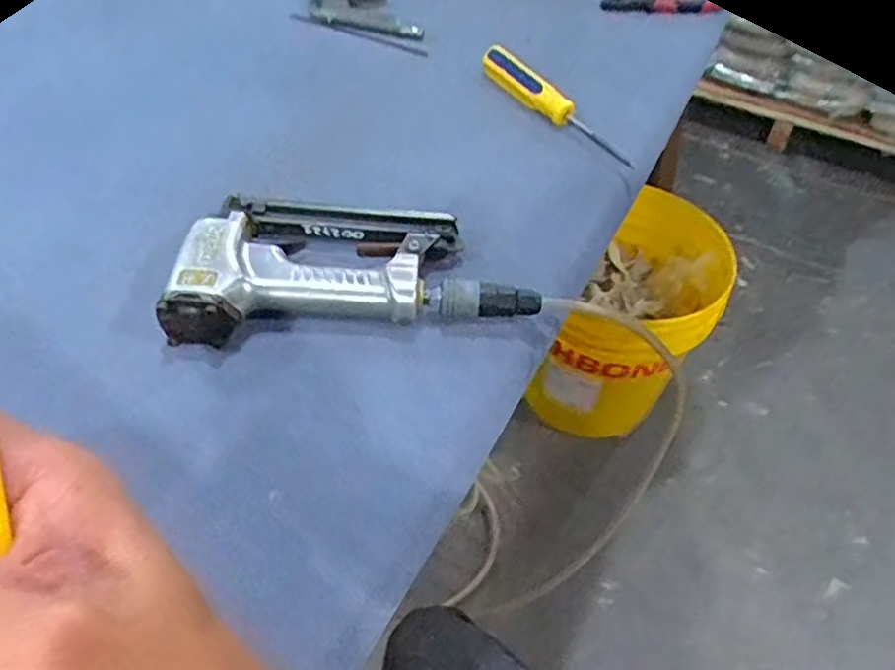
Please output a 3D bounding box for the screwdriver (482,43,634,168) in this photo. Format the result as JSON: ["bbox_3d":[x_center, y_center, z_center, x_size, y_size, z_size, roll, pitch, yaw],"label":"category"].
[{"bbox_3d":[0.096,-0.229,0.659,0.029,0.034,0.207,-23,55,-24],"label":"screwdriver"}]

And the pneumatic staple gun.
[{"bbox_3d":[-0.069,-0.050,0.503,0.251,0.041,0.127,-5,51,-7],"label":"pneumatic staple gun"}]

